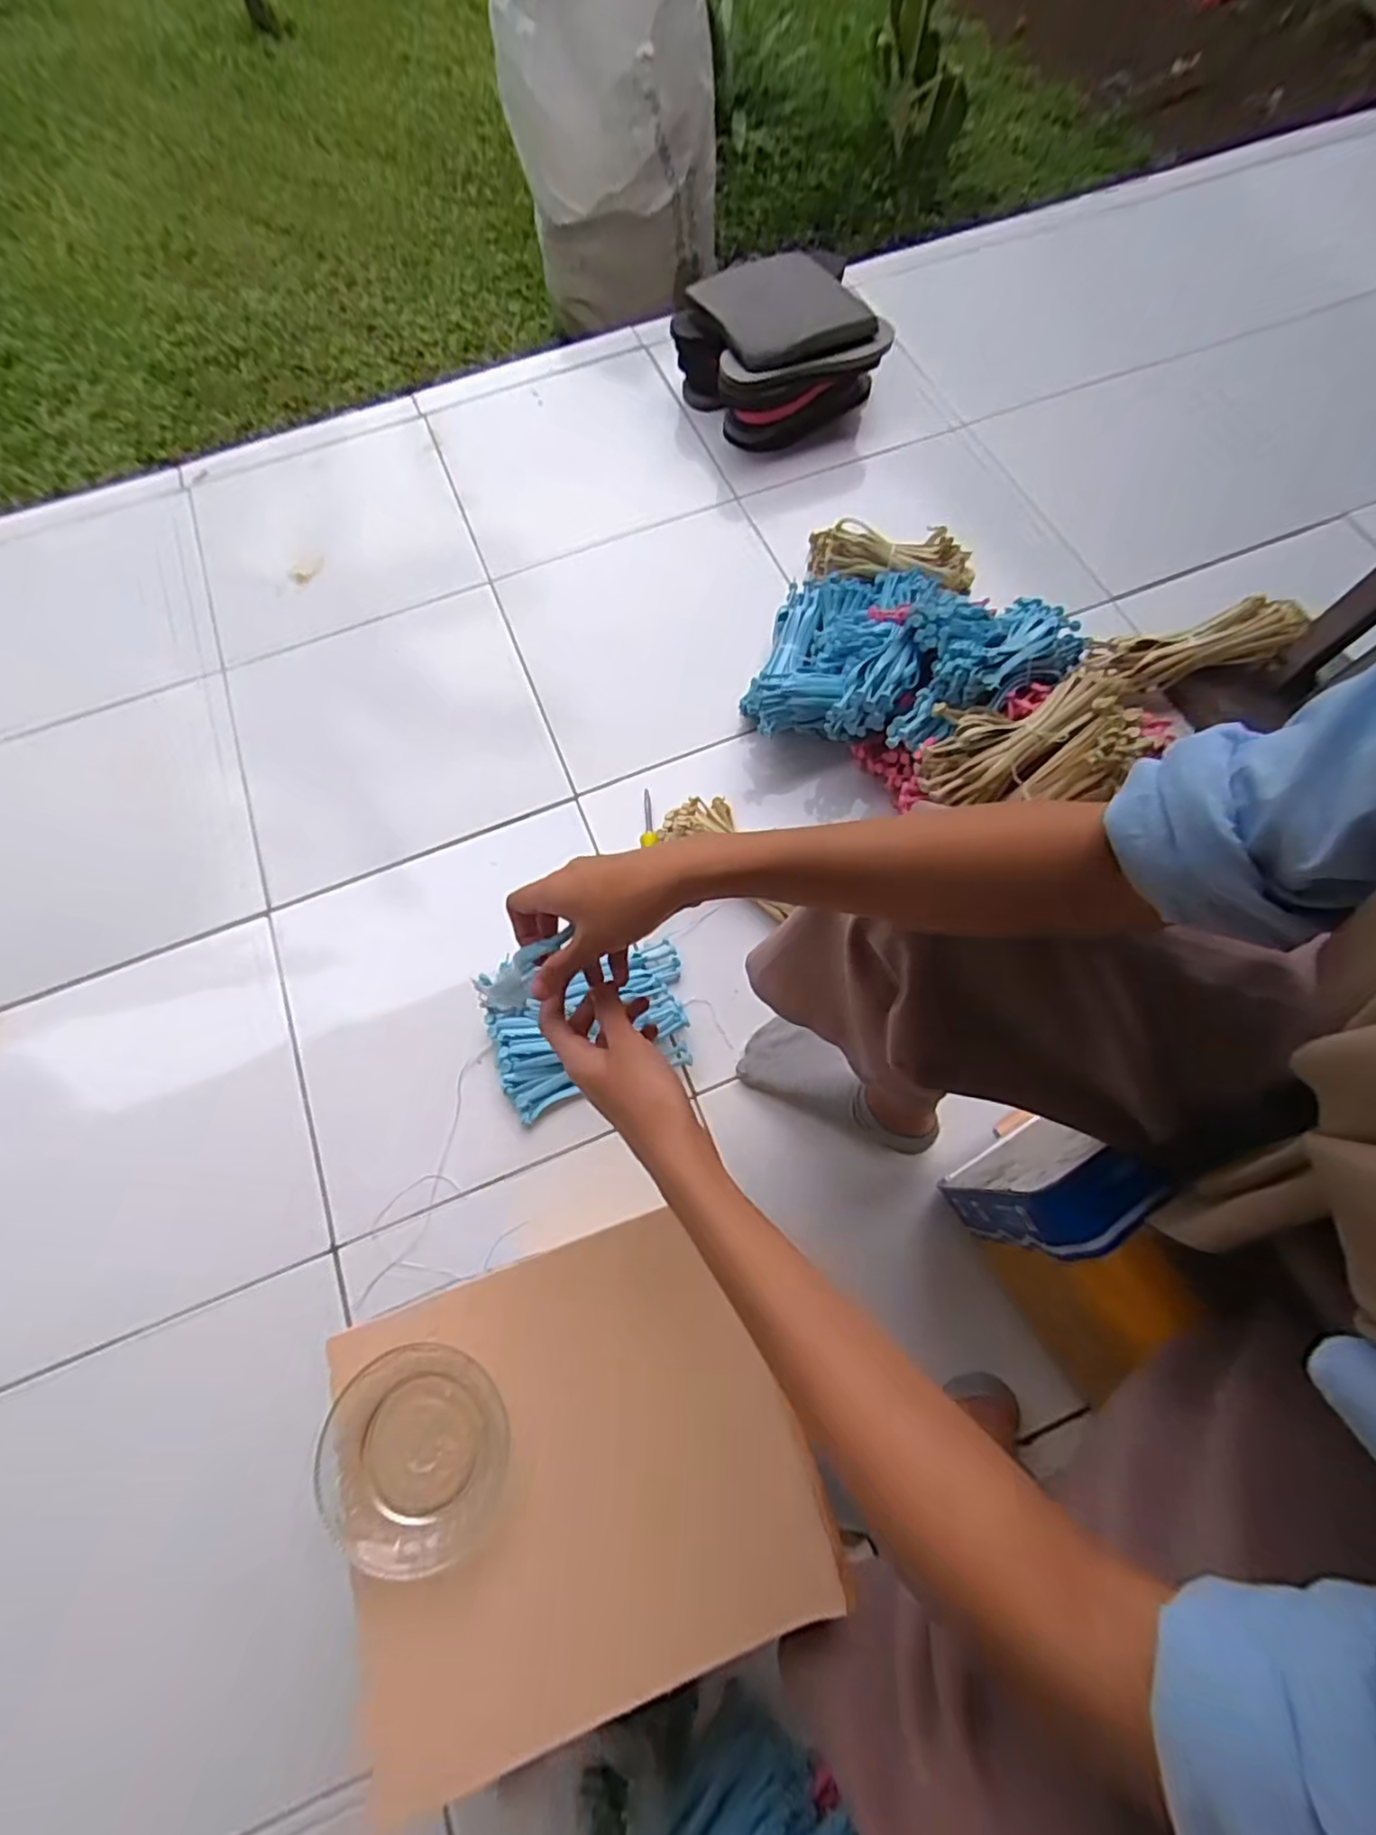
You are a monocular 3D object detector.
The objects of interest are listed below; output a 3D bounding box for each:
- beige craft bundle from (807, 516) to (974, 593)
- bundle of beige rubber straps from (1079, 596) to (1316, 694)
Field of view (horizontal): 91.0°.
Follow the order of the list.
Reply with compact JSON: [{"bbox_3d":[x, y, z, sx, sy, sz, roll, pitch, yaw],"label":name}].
[{"bbox_3d":[0.278,-0.489,0.935,0.219,0.071,0.071,7,70,5],"label":"beige craft bundle"},{"bbox_3d":[0.608,-0.328,0.818,0.217,0.043,0.064,-7,69,21],"label":"bundle of beige rubber straps"}]

